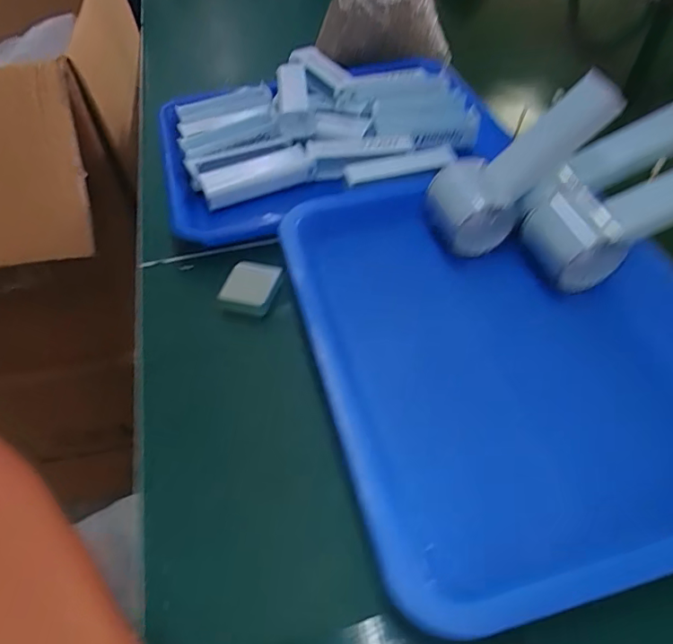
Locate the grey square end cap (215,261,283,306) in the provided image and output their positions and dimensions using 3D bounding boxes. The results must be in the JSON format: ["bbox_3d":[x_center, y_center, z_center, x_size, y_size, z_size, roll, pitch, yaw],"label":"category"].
[{"bbox_3d":[-0.069,-0.028,0.407,0.041,0.011,0.044,12,51,11],"label":"grey square end cap"}]

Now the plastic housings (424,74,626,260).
[{"bbox_3d":[0.141,-0.118,0.396,0.154,0.048,0.064,-41,47,27],"label":"plastic housings"}]

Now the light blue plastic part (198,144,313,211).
[{"bbox_3d":[-0.074,-0.136,0.485,0.102,0.024,0.030,-17,51,-13],"label":"light blue plastic part"}]

